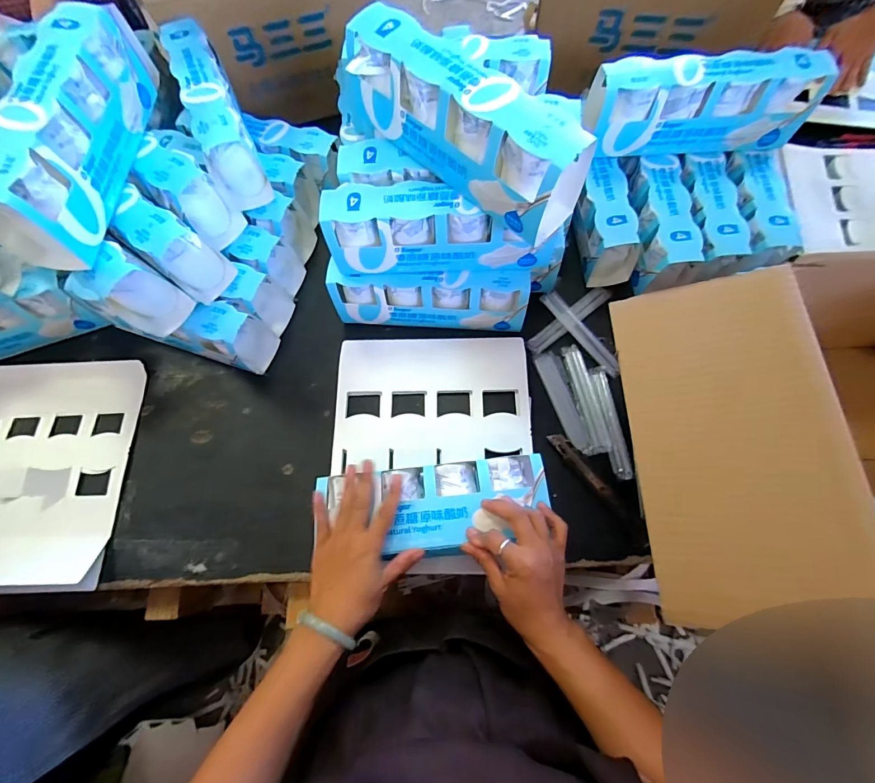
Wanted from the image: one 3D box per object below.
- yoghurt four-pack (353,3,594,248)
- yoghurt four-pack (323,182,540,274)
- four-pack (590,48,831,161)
[{"bbox_3d":[0.024,-0.266,0.398,0.258,0.098,0.064,41,79,13],"label":"yoghurt four-pack"},{"bbox_3d":[-0.009,-0.195,0.479,0.245,0.093,0.059,-1,73,2],"label":"yoghurt four-pack"},{"bbox_3d":[0.338,-0.371,0.520,0.268,0.103,0.060,0,73,2],"label":"four-pack"}]

